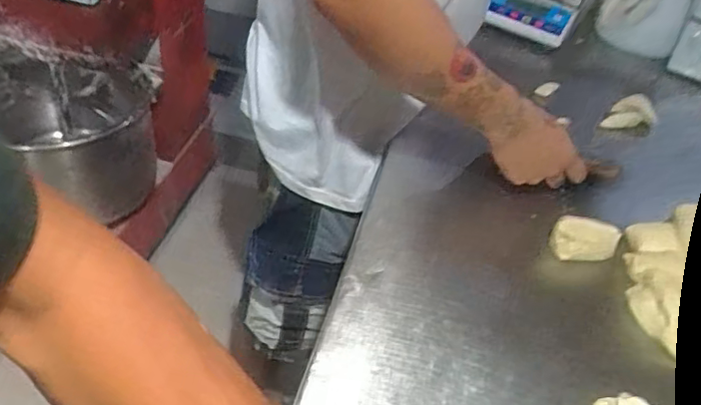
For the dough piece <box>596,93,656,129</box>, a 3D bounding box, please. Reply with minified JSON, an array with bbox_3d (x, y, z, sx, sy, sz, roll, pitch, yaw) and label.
[{"bbox_3d":[0.420,-0.131,0.873,0.069,0.036,0.081,31,45,21],"label":"dough piece"}]

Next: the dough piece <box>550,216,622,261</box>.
[{"bbox_3d":[0.260,0.042,0.645,0.072,0.040,0.040,16,41,8],"label":"dough piece"}]

